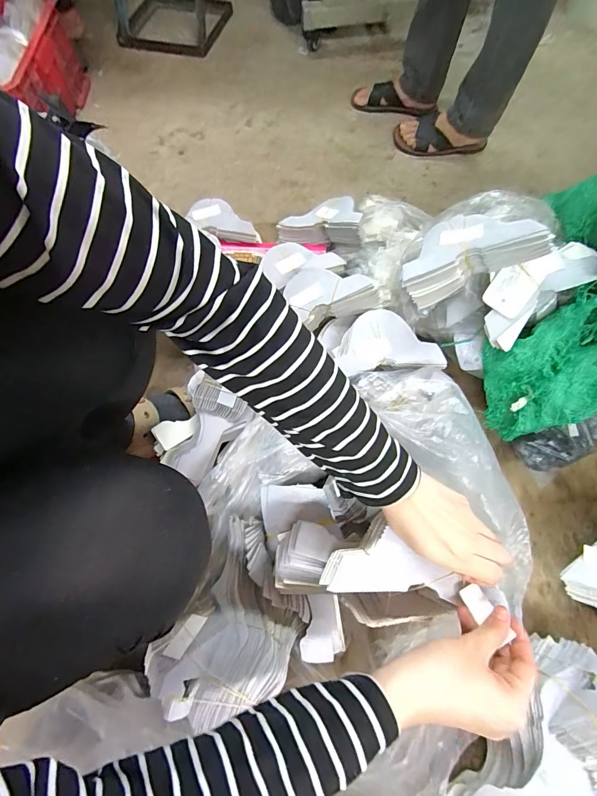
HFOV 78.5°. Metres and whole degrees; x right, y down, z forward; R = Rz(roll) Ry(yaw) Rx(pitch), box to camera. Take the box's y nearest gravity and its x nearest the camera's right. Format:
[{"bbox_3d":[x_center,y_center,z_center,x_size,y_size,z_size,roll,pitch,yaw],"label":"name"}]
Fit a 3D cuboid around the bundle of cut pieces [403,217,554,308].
[{"bbox_3d":[0.219,-0.192,0.491,0.169,0.060,0.107,-23,54,14],"label":"bundle of cut pieces"}]

